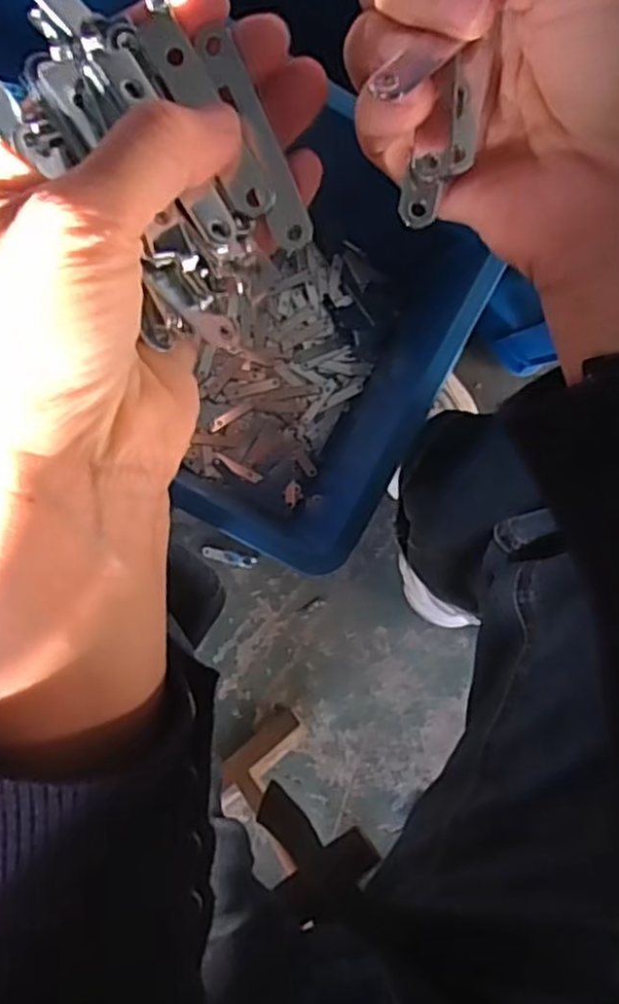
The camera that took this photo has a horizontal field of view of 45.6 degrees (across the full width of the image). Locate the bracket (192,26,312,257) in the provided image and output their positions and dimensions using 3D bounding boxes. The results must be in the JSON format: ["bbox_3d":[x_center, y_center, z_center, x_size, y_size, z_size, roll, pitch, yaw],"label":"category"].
[{"bbox_3d":[-0.013,-0.089,0.181,0.009,0.004,0.052,-25,102,-6],"label":"bracket"}]

